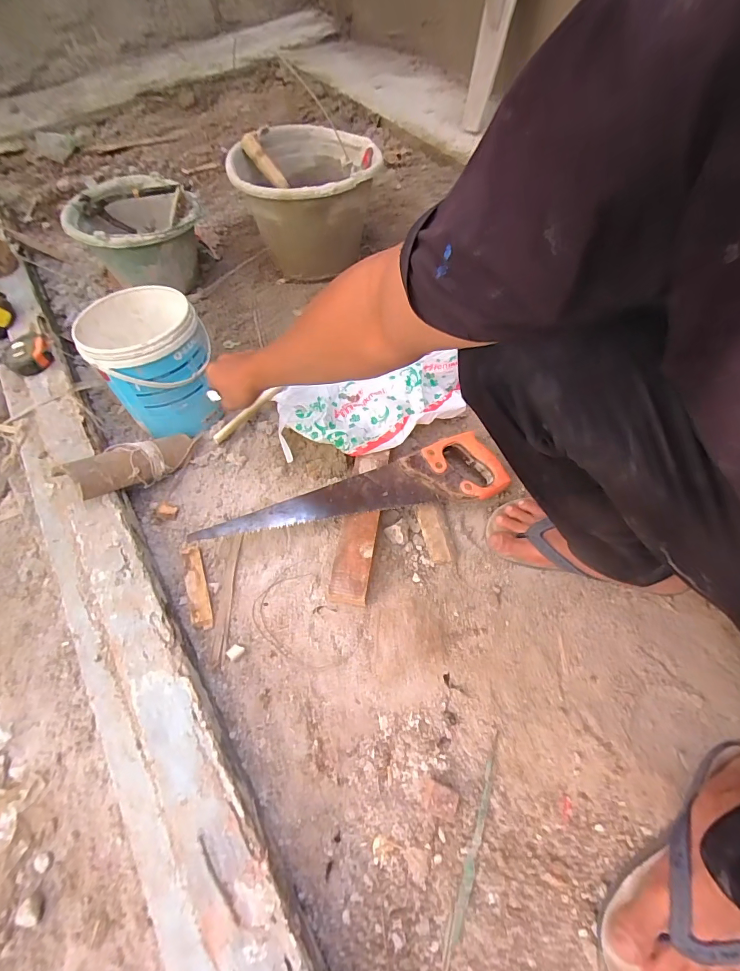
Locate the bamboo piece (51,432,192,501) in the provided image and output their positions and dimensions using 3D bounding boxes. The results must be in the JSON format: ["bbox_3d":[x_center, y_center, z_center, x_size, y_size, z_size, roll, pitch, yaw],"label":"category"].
[{"bbox_3d":[-0.360,-0.034,0.628,0.067,0.050,0.190,29,32,17],"label":"bamboo piece"}]

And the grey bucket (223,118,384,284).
[{"bbox_3d":[-0.117,-0.594,0.873,0.277,0.214,0.265,-1,62,3],"label":"grey bucket"}]

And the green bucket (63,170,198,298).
[{"bbox_3d":[-0.457,-0.499,0.853,0.233,0.159,0.236,-35,65,-12],"label":"green bucket"}]

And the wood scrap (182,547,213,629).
[{"bbox_3d":[-0.244,0.141,0.572,0.026,0.010,0.123,-8,54,-28],"label":"wood scrap"}]

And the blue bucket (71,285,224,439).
[{"bbox_3d":[-0.351,-0.210,0.682,0.166,0.170,0.177,-1,62,3],"label":"blue bucket"}]

